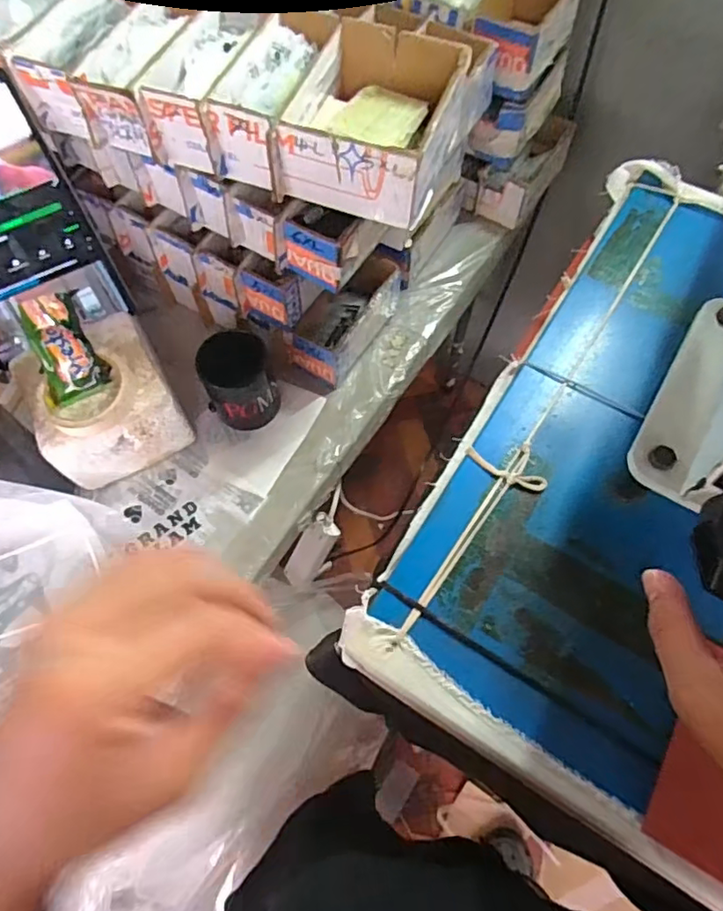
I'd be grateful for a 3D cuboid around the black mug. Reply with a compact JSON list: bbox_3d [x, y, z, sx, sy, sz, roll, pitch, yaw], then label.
[{"bbox_3d":[-0.140,-0.082,0.668,0.080,0.113,0.073,-18,64,-9],"label":"black mug"}]

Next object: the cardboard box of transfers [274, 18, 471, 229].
[{"bbox_3d":[0.011,-0.305,0.531,0.132,0.072,0.169,18,64,9],"label":"cardboard box of transfers"}]

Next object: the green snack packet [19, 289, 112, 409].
[{"bbox_3d":[-0.301,-0.109,0.584,0.062,0.104,0.018,-18,26,-9],"label":"green snack packet"}]

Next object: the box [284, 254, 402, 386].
[{"bbox_3d":[-0.022,-0.174,0.726,0.078,0.079,0.154,27,66,13],"label":"box"}]

